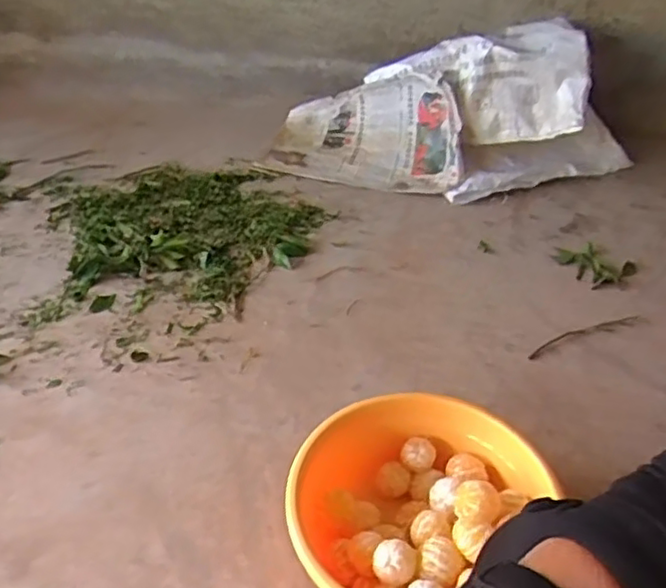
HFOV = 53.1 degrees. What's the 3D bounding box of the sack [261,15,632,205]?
[{"bbox_3d":[0.280,-0.467,1.630,0.864,0.279,0.391,5,40,4],"label":"sack"}]

